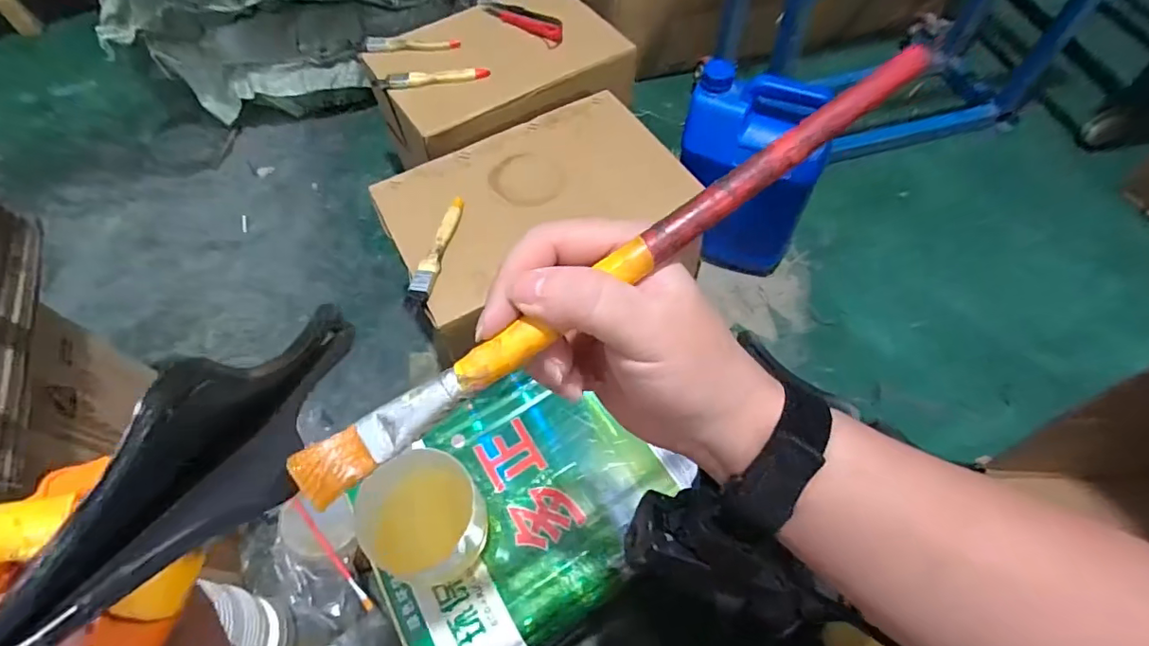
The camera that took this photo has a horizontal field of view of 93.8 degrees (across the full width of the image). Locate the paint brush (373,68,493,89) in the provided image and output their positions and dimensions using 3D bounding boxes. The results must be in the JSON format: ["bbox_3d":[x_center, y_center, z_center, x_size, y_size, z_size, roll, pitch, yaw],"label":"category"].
[{"bbox_3d":[-0.210,-0.358,0.790,0.168,0.019,0.018,-8,59,-2],"label":"paint brush"}]

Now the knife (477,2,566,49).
[{"bbox_3d":[-0.077,-0.459,0.820,0.141,0.024,0.035,28,64,18],"label":"knife"}]

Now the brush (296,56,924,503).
[{"bbox_3d":[0.017,-0.021,0.200,0.275,0.012,0.017,-35,63,-2],"label":"brush"}]

